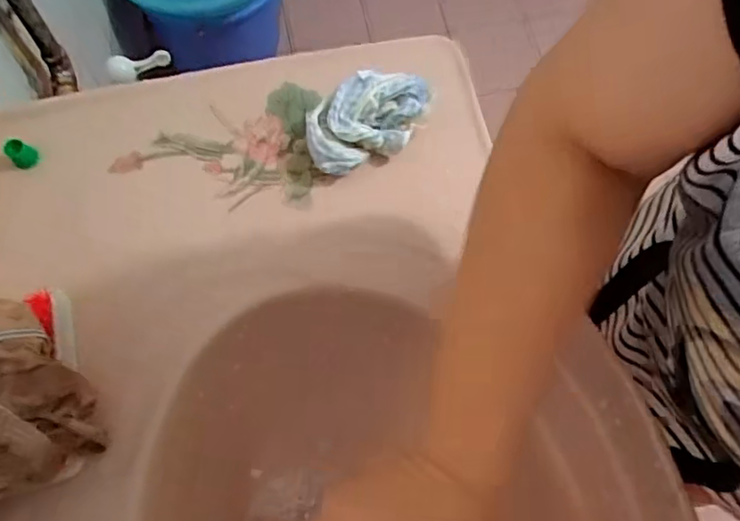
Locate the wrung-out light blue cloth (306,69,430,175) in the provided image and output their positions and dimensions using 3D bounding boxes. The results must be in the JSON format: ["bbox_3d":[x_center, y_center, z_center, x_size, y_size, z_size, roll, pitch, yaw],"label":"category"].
[{"bbox_3d":[0.000,-0.108,0.456,0.104,0.043,0.057,-23,75,-9],"label":"wrung-out light blue cloth"}]

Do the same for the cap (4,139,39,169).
[{"bbox_3d":[-0.278,-0.085,0.462,0.015,0.020,0.018,36,72,9],"label":"cap"}]

